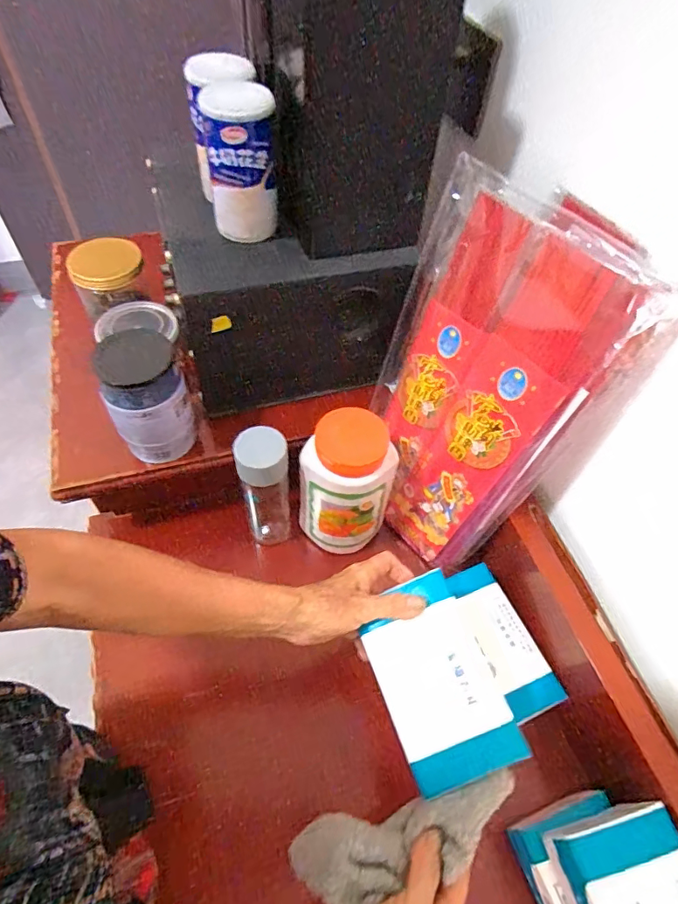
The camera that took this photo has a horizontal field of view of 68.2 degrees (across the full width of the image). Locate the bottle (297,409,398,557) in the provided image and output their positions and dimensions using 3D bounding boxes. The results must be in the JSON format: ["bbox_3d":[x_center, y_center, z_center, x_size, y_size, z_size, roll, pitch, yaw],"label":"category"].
[{"bbox_3d":[0.008,0.043,0.569,0.085,0.187,0.079,2,54,-3],"label":"bottle"}]

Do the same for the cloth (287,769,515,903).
[{"bbox_3d":[0.051,0.283,0.366,0.172,0.030,0.056,-17,57,-4],"label":"cloth"}]

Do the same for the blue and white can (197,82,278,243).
[{"bbox_3d":[-0.097,-0.278,0.492,0.066,0.121,0.067,-9,56,-10],"label":"blue and white can"}]

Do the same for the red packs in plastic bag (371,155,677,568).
[{"bbox_3d":[0.138,-0.044,0.527,0.044,0.406,0.233,-21,54,-37],"label":"red packs in plastic bag"}]

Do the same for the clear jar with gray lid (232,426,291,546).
[{"bbox_3d":[-0.086,0.048,0.586,0.053,0.200,0.056,2,54,-3],"label":"clear jar with gray lid"}]

